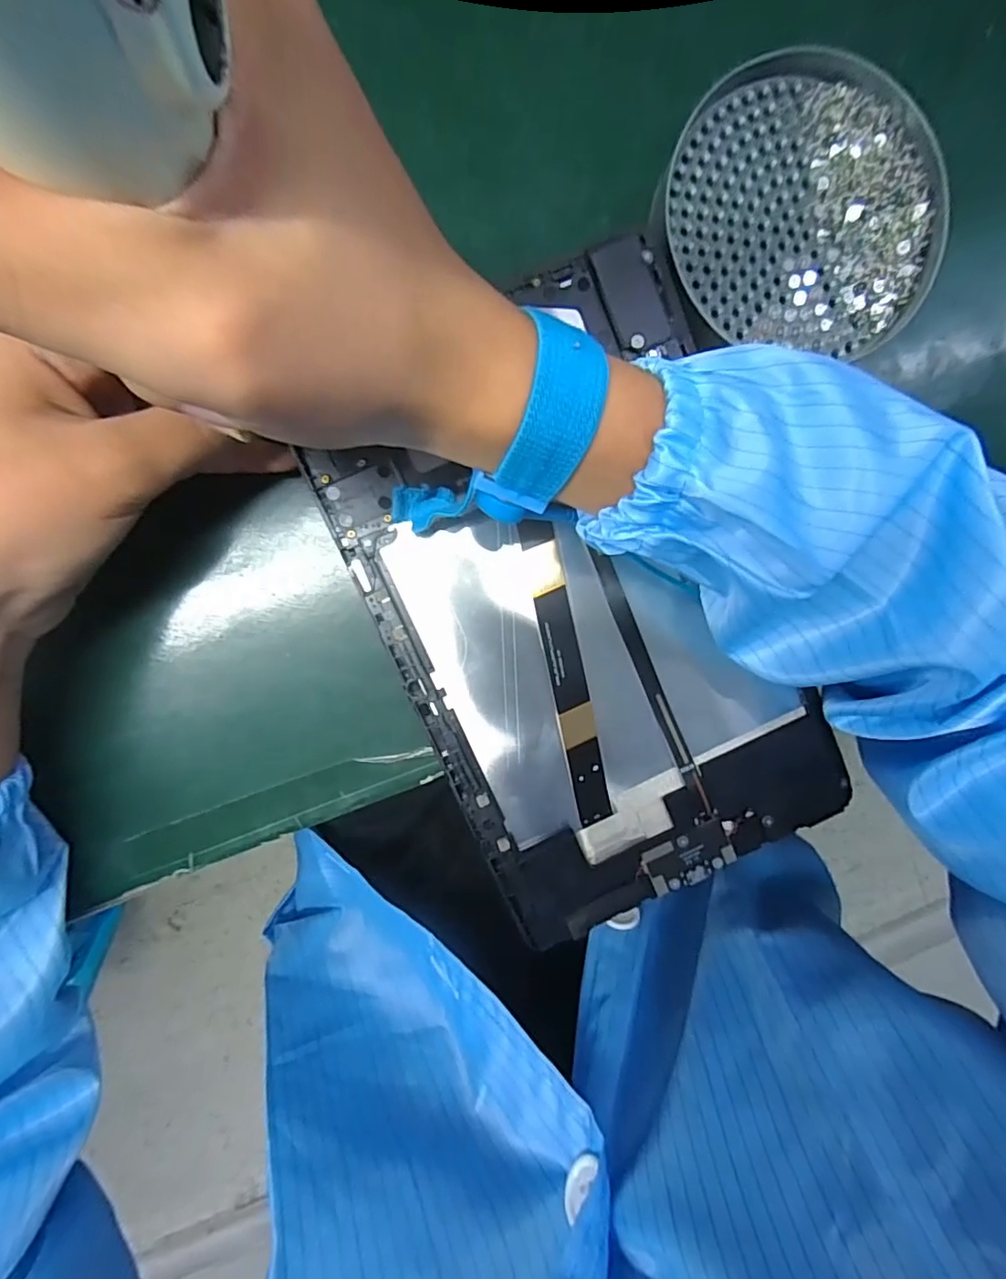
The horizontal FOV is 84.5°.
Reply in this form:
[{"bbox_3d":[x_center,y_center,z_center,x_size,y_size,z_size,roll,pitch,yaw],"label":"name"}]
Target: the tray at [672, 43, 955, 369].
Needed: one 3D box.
[{"bbox_3d":[0.120,-0.173,0.221,0.107,0.012,0.104,0,95,-4],"label":"tray"}]

